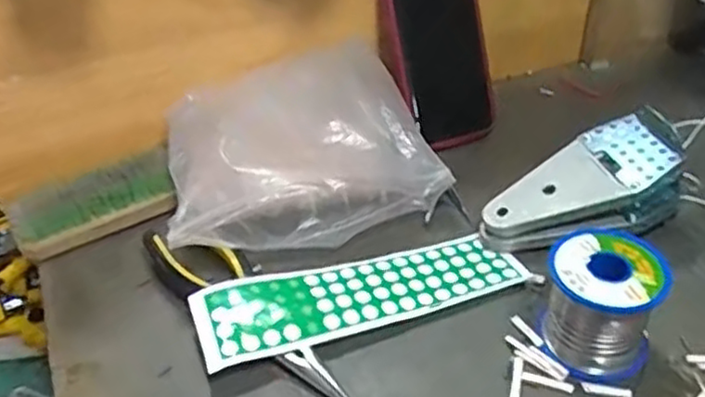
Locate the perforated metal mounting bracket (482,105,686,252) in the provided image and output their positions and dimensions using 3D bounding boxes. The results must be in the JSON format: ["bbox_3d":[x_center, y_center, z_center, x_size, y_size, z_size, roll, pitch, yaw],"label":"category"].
[{"bbox_3d":[0.161,-0.010,0.498,0.138,0.070,0.069,-13,39,-12],"label":"perforated metal mounting bracket"}]

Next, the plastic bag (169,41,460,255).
[{"bbox_3d":[-0.046,-0.034,0.526,0.199,0.085,0.139,-18,41,-18],"label":"plastic bag"}]

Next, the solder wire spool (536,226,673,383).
[{"bbox_3d":[0.147,0.063,0.416,0.064,0.063,0.063,6,39,11],"label":"solder wire spool"}]

